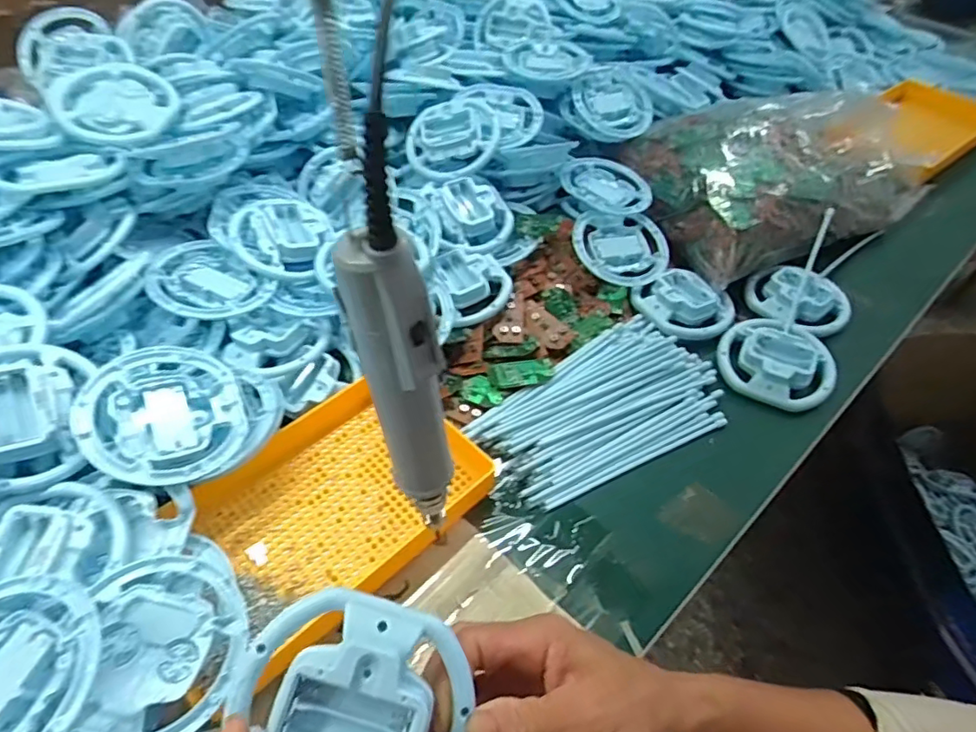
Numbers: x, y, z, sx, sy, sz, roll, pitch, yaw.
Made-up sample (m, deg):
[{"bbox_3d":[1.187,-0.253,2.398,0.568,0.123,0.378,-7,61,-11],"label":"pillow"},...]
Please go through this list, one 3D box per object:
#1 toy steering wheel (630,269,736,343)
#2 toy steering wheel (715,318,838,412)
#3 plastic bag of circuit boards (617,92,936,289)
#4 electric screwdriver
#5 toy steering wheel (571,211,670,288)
[{"bbox_3d":[0.199,-0.065,0.583,0.070,0.026,0.090,-30,58,-24],"label":"toy steering wheel"},{"bbox_3d":[0.270,-0.004,0.538,0.101,0.031,0.080,29,55,20],"label":"toy steering wheel"},{"bbox_3d":[0.302,-0.214,0.616,0.249,0.100,0.219,-15,53,-14],"label":"plastic bag of circuit boards"},{"bbox_3d":[-0.041,0.019,0.280,0.041,0.184,0.025,29,55,20],"label":"electric screwdriver"},{"bbox_3d":[0.137,-0.122,0.598,0.097,0.014,0.089,2,64,-5],"label":"toy steering wheel"}]

